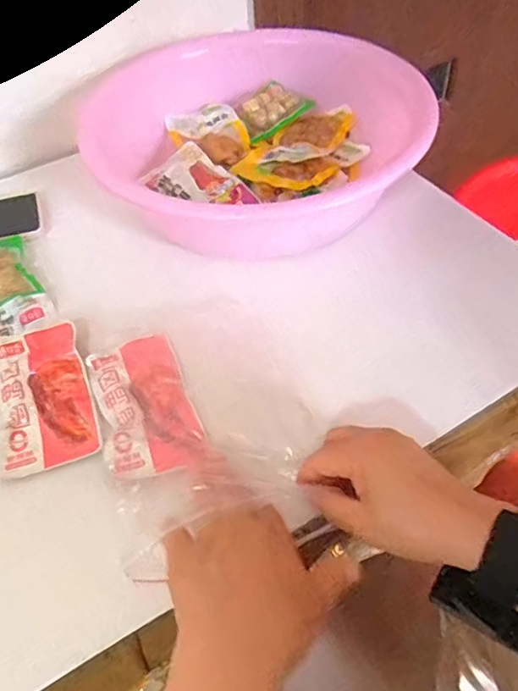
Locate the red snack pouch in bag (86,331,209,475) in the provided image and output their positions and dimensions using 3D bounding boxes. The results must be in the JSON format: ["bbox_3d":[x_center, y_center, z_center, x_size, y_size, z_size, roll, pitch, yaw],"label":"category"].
[{"bbox_3d":[-0.093,0.045,0.448,0.072,0.011,0.134,-19,53,-9],"label":"red snack pouch in bag"}]

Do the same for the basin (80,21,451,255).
[{"bbox_3d":[-0.012,-0.219,0.595,0.318,0.094,0.318,-3,52,3],"label":"basin"}]

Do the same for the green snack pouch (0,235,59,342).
[{"bbox_3d":[-0.255,-0.060,0.537,0.074,0.012,0.139,-26,54,-14],"label":"green snack pouch"}]

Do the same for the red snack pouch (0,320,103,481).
[{"bbox_3d":[-0.180,0.041,0.460,0.073,0.013,0.133,-18,53,-9],"label":"red snack pouch"}]

